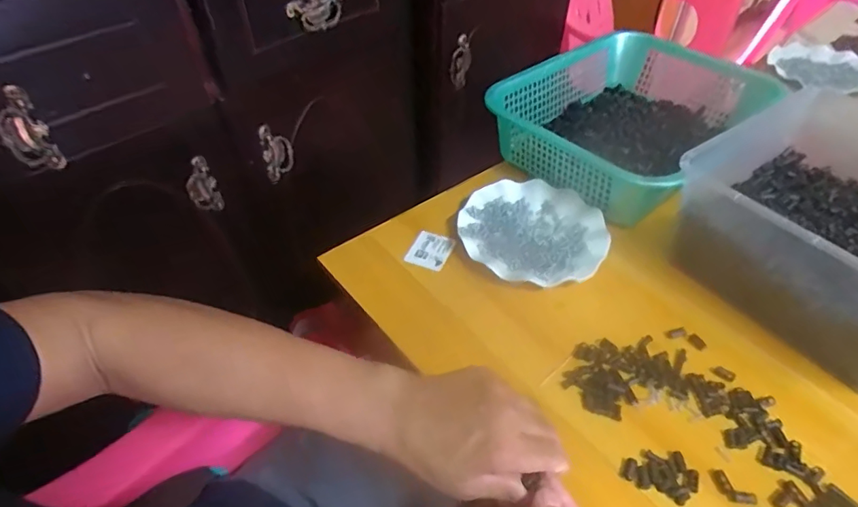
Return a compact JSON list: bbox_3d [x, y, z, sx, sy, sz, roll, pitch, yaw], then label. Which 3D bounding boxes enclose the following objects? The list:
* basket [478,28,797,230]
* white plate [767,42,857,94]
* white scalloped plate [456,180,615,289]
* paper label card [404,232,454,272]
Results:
[{"bbox_3d":[0.304,-0.202,0.770,0.386,0.096,0.288,-32,54,-28],"label":"basket"},{"bbox_3d":[0.753,-0.357,0.976,0.181,0.027,0.181,0,46,0],"label":"white plate"},{"bbox_3d":[0.133,-0.033,0.654,0.176,0.020,0.175,0,46,0],"label":"white scalloped plate"},{"bbox_3d":[0.002,-0.004,0.651,0.049,0.005,0.058,18,50,10],"label":"paper label card"}]

